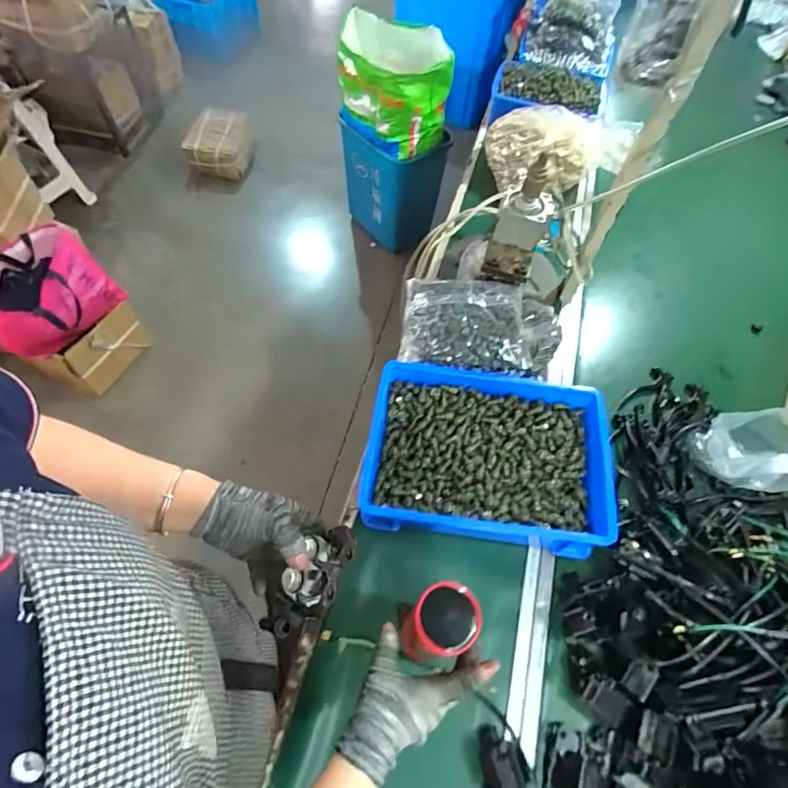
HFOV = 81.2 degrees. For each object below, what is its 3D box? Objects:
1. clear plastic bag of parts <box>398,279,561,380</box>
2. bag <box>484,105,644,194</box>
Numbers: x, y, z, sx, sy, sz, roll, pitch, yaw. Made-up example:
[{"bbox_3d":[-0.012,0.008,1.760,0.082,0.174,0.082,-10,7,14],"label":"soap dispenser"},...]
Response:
[{"bbox_3d":[0.142,-0.123,0.774,0.252,0.063,0.173,4,59,-2],"label":"clear plastic bag of parts"},{"bbox_3d":[0.372,-0.595,1.096,0.292,0.143,0.163,3,59,-2],"label":"bag"}]

